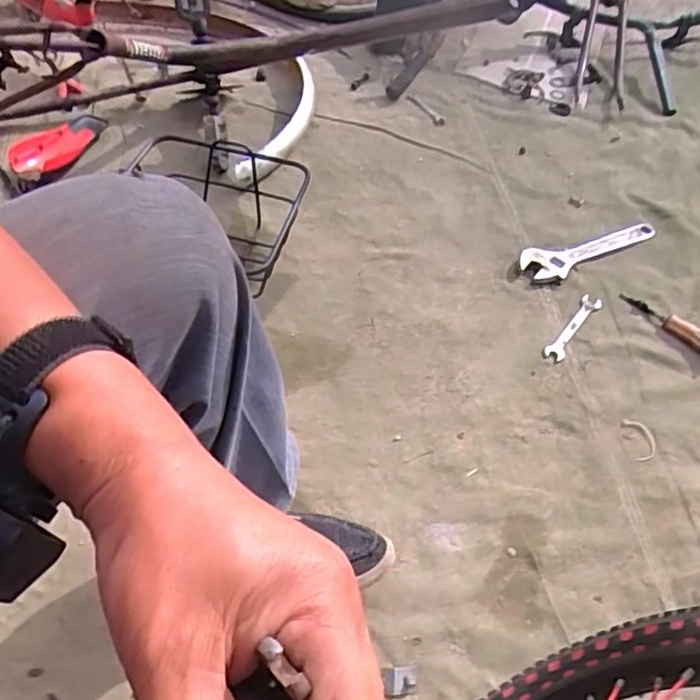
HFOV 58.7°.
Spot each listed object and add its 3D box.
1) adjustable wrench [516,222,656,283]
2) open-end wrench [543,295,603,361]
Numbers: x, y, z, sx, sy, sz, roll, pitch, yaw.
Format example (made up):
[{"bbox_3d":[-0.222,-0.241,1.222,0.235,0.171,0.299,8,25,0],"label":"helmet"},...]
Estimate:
[{"bbox_3d":[0.391,-0.159,1.003,0.248,0.009,0.062,-13,56,-14],"label":"adjustable wrench"},{"bbox_3d":[0.334,-0.035,0.929,0.029,0.014,0.141,34,59,19],"label":"open-end wrench"}]

